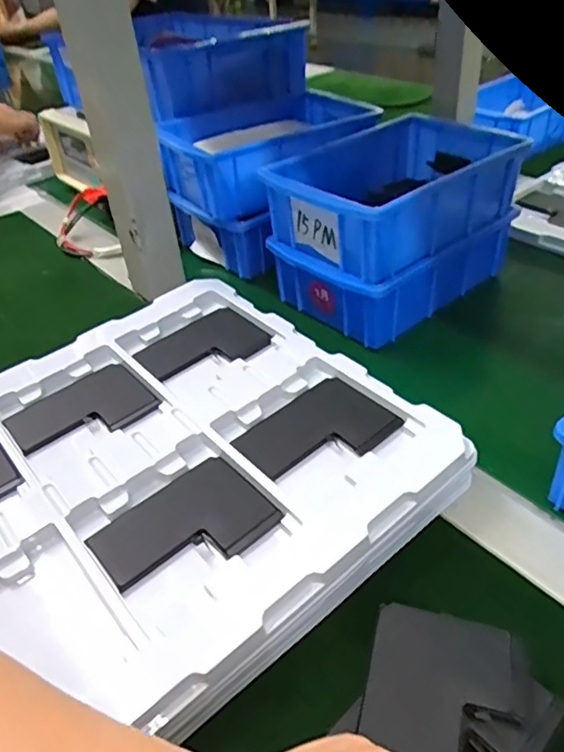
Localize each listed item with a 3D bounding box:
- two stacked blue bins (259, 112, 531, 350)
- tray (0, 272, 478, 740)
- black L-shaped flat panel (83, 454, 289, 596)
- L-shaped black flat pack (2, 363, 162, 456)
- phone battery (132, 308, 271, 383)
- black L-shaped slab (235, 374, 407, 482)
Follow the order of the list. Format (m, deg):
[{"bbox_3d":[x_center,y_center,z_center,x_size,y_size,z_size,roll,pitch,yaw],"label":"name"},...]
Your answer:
[{"bbox_3d":[0.103,-0.141,0.525,0.215,0.119,0.136,-31,45,-27],"label":"two stacked blue bins"},{"bbox_3d":[-0.092,0.062,0.359,0.316,0.038,0.280,-32,45,-28],"label":"tray"},{"bbox_3d":[-0.054,0.083,0.321,0.090,0.004,0.066,-30,44,-26],"label":"black L-shaped flat panel"},{"bbox_3d":[-0.138,0.025,0.402,0.090,0.006,0.066,-29,44,-26],"label":"L-shaped black flat pack"},{"bbox_3d":[-0.060,-0.022,0.448,0.088,0.009,0.071,-28,44,-25],"label":"phone battery"},{"bbox_3d":[0.022,0.035,0.366,0.087,0.007,0.065,-30,45,-26],"label":"black L-shaped slab"}]

